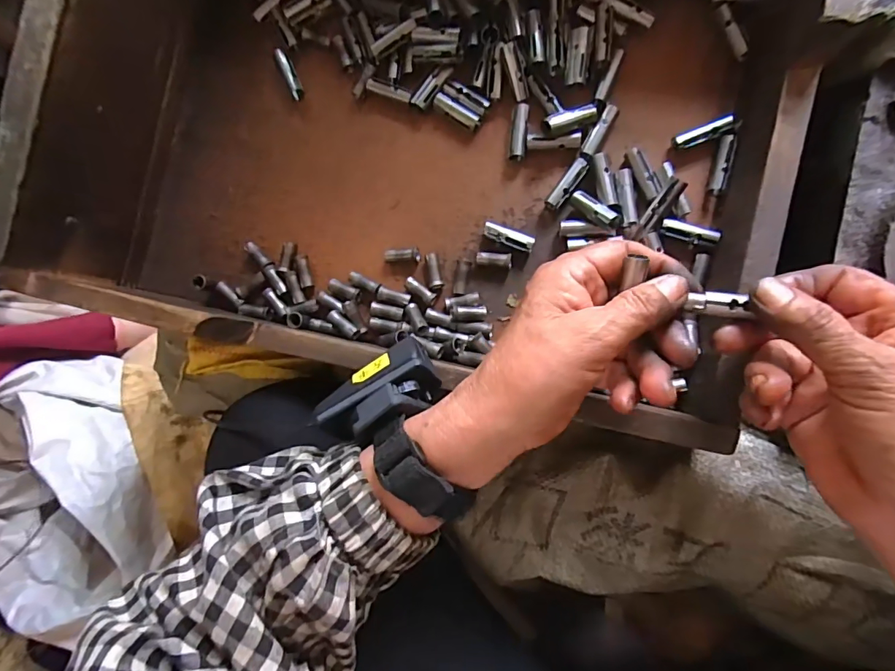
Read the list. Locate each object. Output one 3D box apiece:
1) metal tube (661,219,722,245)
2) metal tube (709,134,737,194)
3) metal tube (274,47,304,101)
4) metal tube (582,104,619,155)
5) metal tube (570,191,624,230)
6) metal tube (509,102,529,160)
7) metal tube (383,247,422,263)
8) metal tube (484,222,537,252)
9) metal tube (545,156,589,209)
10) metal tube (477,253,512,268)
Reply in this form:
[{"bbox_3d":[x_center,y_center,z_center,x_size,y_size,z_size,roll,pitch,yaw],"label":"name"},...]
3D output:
[{"bbox_3d":[0.161,-0.069,0.313,0.036,0.012,0.013,13,93,9],"label":"metal tube"},{"bbox_3d":[0.181,-0.113,0.310,0.009,0.011,0.035,12,92,9],"label":"metal tube"},{"bbox_3d":[-0.123,-0.204,0.367,0.009,0.008,0.039,-21,87,9],"label":"metal tube"},{"bbox_3d":[0.105,-0.141,0.325,0.008,0.010,0.036,30,95,8],"label":"metal tube"},{"bbox_3d":[0.100,-0.085,0.316,0.012,0.011,0.040,-47,58,7],"label":"metal tube"},{"bbox_3d":[0.051,-0.145,0.333,0.011,0.007,0.039,6,92,9],"label":"metal tube"},{"bbox_3d":[-0.033,-0.059,0.345,0.026,0.008,0.009,-2,90,-4],"label":"metal tube"},{"bbox_3d":[0.044,-0.069,0.334,0.036,0.012,0.011,24,94,8],"label":"metal tube"},{"bbox_3d":[0.084,-0.105,0.327,0.012,0.009,0.037,38,96,7],"label":"metal tube"},{"bbox_3d":[0.034,-0.054,0.335,0.024,0.009,0.009,6,92,9],"label":"metal tube"}]

